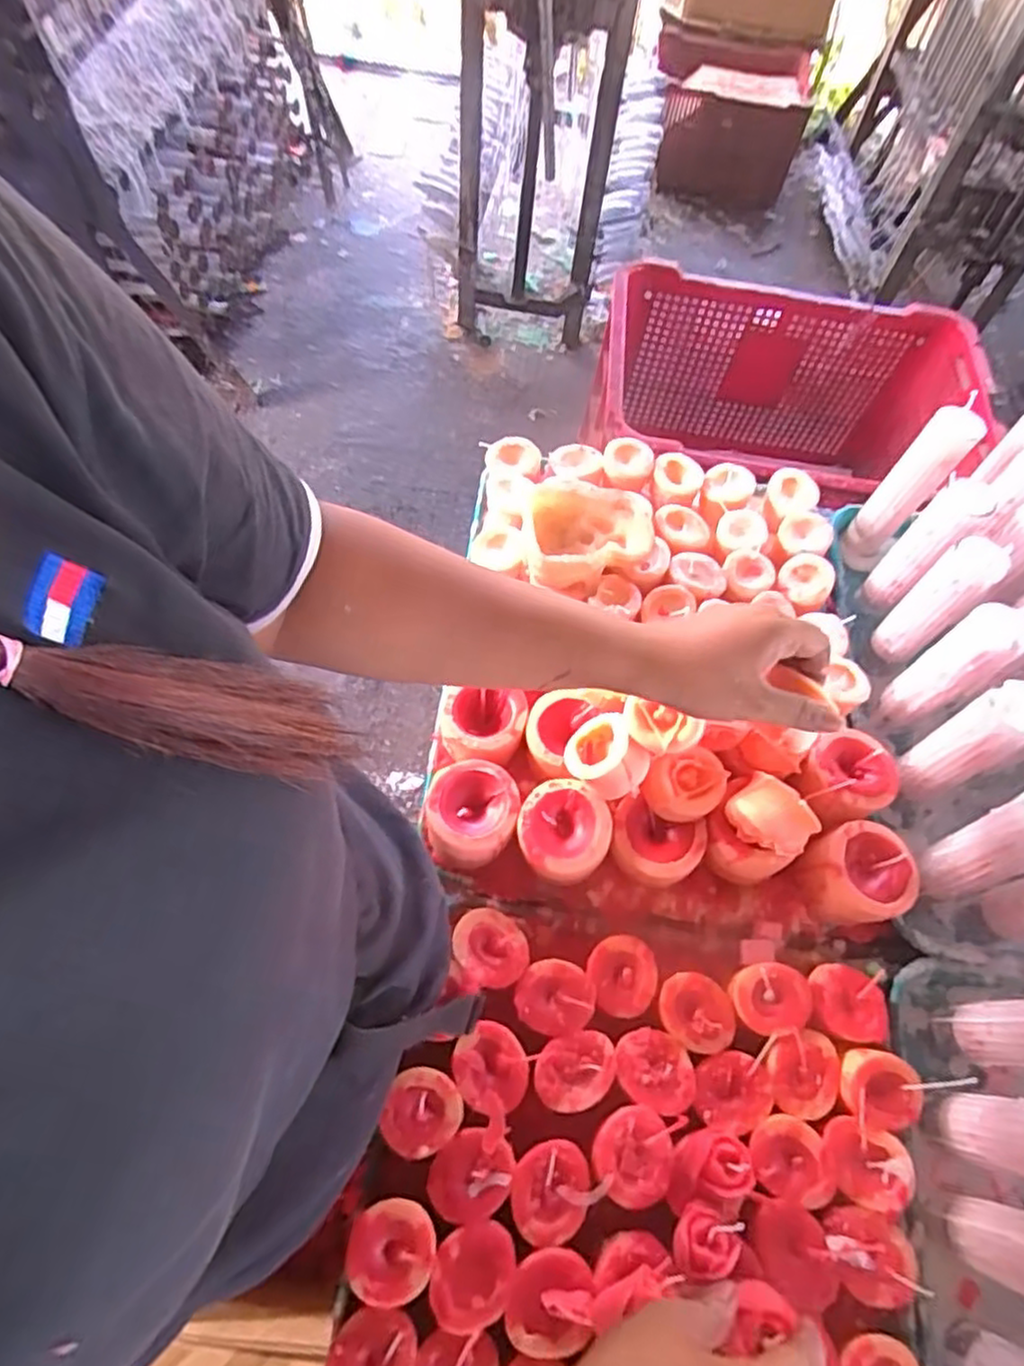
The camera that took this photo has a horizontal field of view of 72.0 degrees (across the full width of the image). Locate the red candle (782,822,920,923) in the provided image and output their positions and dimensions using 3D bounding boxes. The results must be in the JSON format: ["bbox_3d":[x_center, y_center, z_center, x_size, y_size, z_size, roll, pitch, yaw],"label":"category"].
[{"bbox_3d":[0.252,0.146,0.529,0.074,0.062,0.068,1,63,-2],"label":"red candle"}]

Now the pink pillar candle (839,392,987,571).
[{"bbox_3d":[0.369,-0.180,0.662,0.045,0.177,0.047,40,68,16],"label":"pink pillar candle"}]

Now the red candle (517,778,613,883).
[{"bbox_3d":[0.037,0.115,0.531,0.066,0.056,0.067,1,63,-2],"label":"red candle"}]

